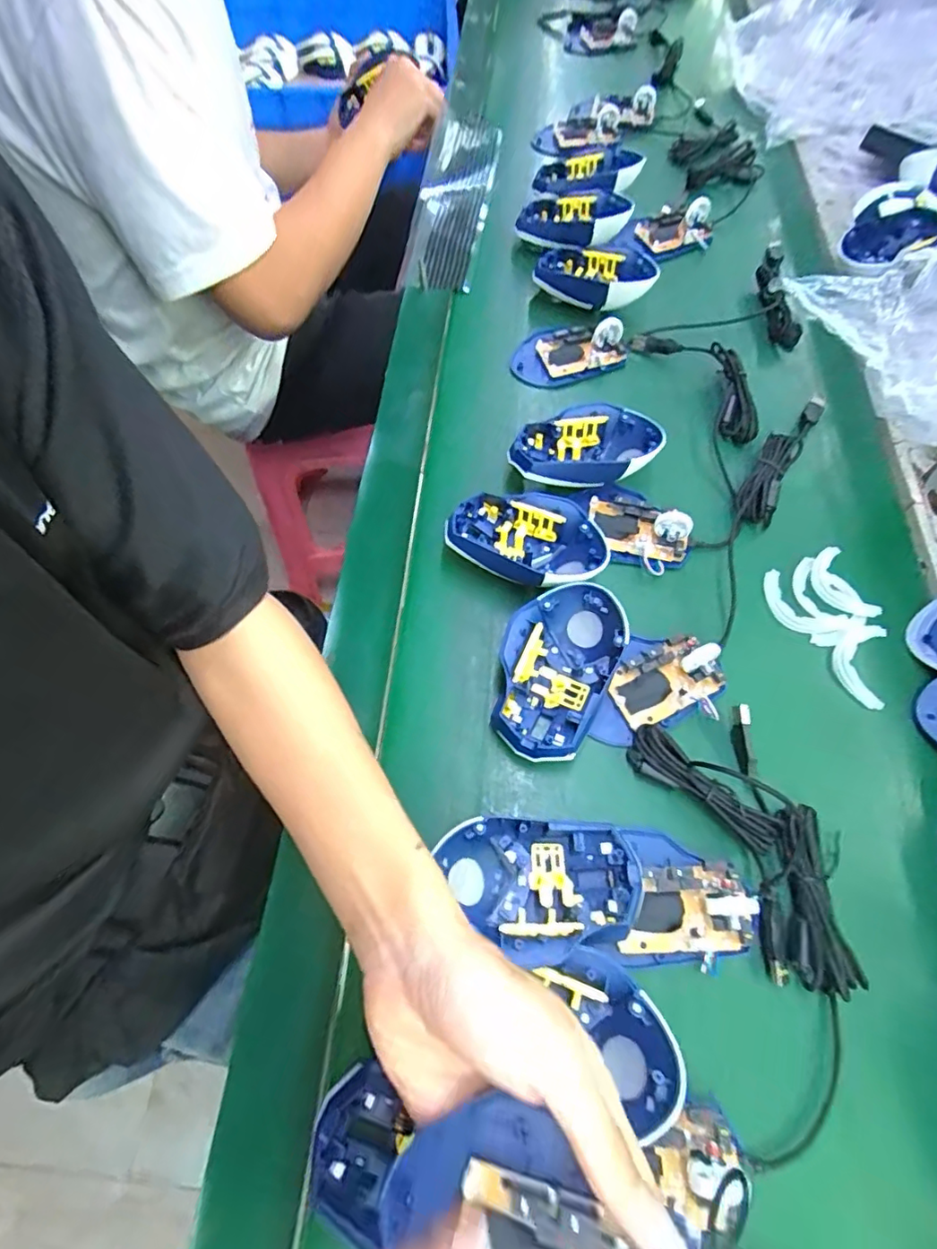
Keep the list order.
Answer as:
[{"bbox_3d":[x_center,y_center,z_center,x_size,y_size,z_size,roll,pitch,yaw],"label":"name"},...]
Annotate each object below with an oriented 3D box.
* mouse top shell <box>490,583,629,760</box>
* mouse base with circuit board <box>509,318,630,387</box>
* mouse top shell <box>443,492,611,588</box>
[{"bbox_3d":[0.058,0.030,0.378,0.073,0.034,0.120,27,68,10],"label":"mouse top shell"},{"bbox_3d":[0.094,-0.260,0.523,0.102,0.031,0.057,-5,66,-4],"label":"mouse base with circuit board"},{"bbox_3d":[0.044,-0.064,0.422,0.119,0.040,0.080,20,67,7],"label":"mouse top shell"}]

